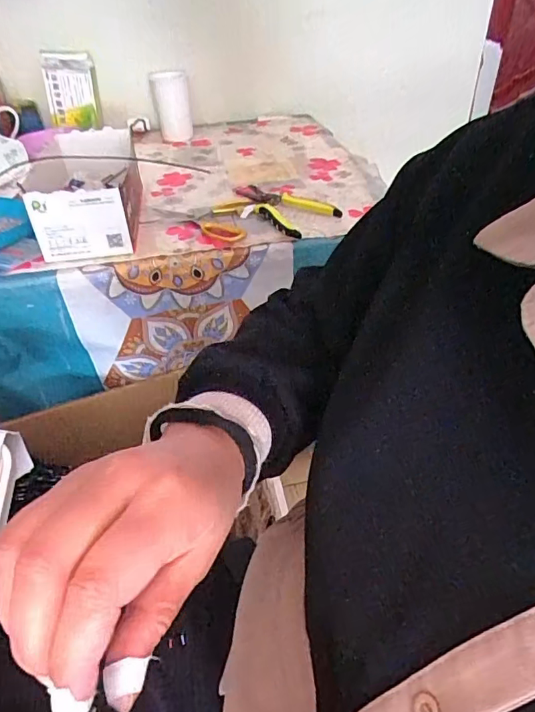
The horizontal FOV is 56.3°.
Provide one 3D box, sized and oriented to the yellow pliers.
[{"bbox_3d":[0.034,-0.237,0.769,0.112,0.025,0.146,-25,46,-24],"label":"yellow pliers"}]

